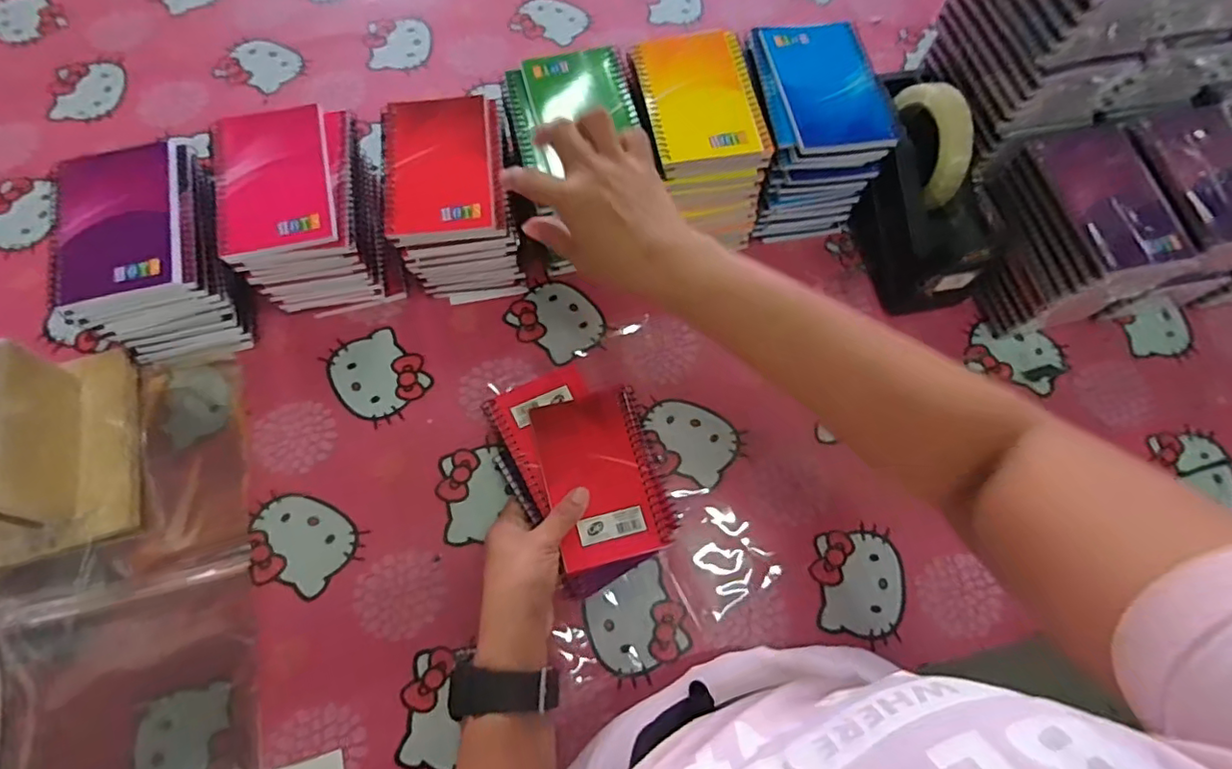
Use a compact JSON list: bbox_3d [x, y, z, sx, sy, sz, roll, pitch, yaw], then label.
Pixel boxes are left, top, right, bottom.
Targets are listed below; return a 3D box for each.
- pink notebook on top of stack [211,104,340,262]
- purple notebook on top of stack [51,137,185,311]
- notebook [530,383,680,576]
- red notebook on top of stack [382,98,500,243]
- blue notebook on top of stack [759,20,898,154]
[{"bbox_3d":[-0.263,-0.159,0.438,0.082,0.014,0.125,-14,70,-8],"label":"pink notebook on top of stack"},{"bbox_3d":[-0.366,-0.123,0.419,0.088,0.017,0.135,-18,71,-9],"label":"purple notebook on top of stack"},{"bbox_3d":[-0.008,0.071,0.451,0.093,0.018,0.132,-14,65,-14],"label":"notebook"},{"bbox_3d":[-0.141,-0.178,0.455,0.082,0.013,0.133,-7,70,-5],"label":"red notebook on top of stack"},{"bbox_3d":[0.176,-0.249,0.472,0.080,0.014,0.132,-8,70,-6],"label":"blue notebook on top of stack"}]

